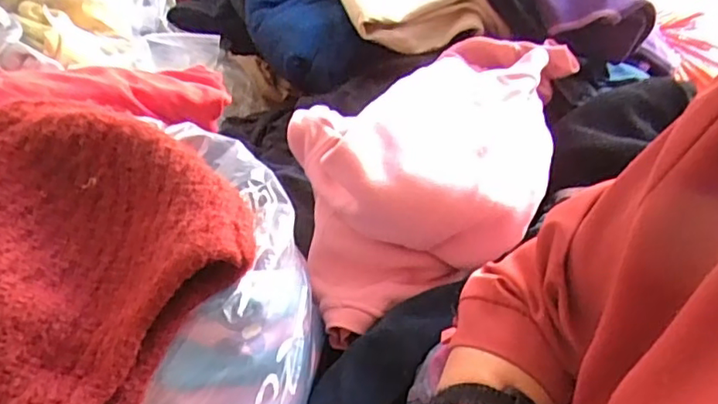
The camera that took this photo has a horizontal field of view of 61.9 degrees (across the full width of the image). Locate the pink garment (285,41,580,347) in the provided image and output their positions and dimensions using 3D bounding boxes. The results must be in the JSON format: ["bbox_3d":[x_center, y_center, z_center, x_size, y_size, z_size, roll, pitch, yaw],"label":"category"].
[{"bbox_3d":[0.098,-0.037,0.616,0.369,0.155,0.195,-29,52,-34],"label":"pink garment"}]

